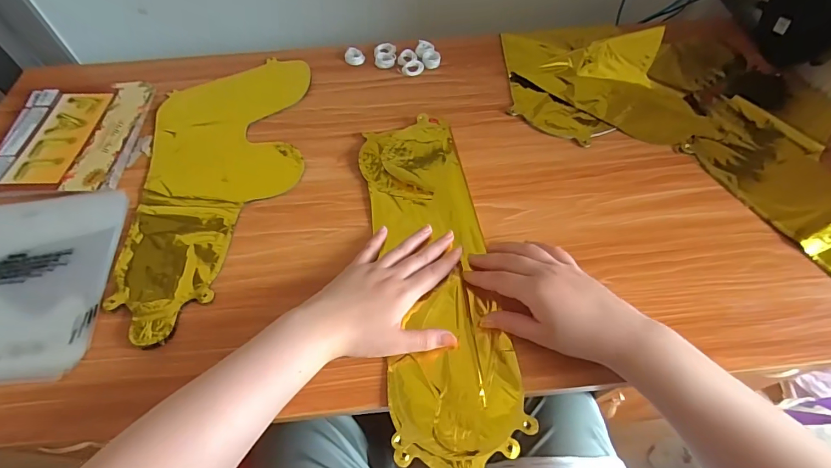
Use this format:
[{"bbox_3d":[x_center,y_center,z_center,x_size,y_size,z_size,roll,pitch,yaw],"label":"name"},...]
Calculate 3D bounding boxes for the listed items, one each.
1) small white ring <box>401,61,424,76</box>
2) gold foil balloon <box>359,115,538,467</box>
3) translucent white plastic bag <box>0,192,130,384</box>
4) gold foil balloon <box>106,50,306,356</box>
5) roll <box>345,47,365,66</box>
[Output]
[{"bbox_3d":[-0.003,-0.252,0.615,0.028,0.009,0.032,25,62,15],"label":"small white ring"},{"bbox_3d":[0.020,0.035,0.430,0.120,0.014,0.426,-7,58,-4],"label":"gold foil balloon"},{"bbox_3d":[-0.433,0.052,0.421,0.208,0.012,0.202,-8,59,-4],"label":"translucent white plastic bag"},{"bbox_3d":[-0.245,-0.073,0.500,0.191,0.010,0.403,-4,58,-2],"label":"gold foil balloon"},{"bbox_3d":[-0.096,-0.279,0.635,0.030,0.011,0.033,0,58,0],"label":"roll"}]

